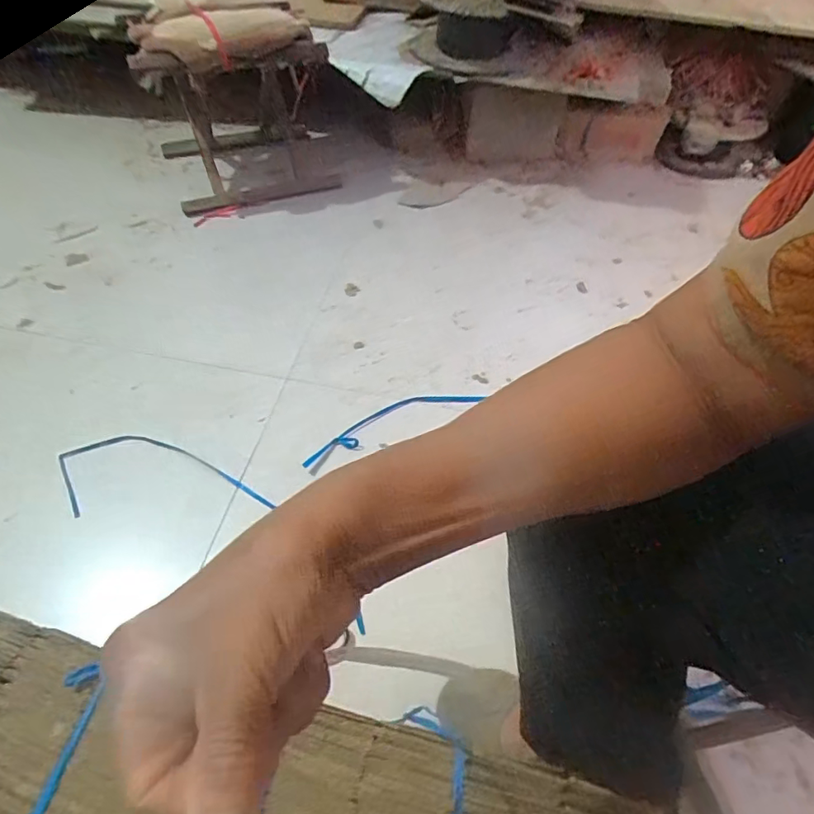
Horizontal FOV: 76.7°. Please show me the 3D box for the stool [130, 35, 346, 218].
[{"bbox_3d":[-0.370,-0.661,1.118,0.355,0.300,0.343,-20,56,-19],"label":"stool"}]

